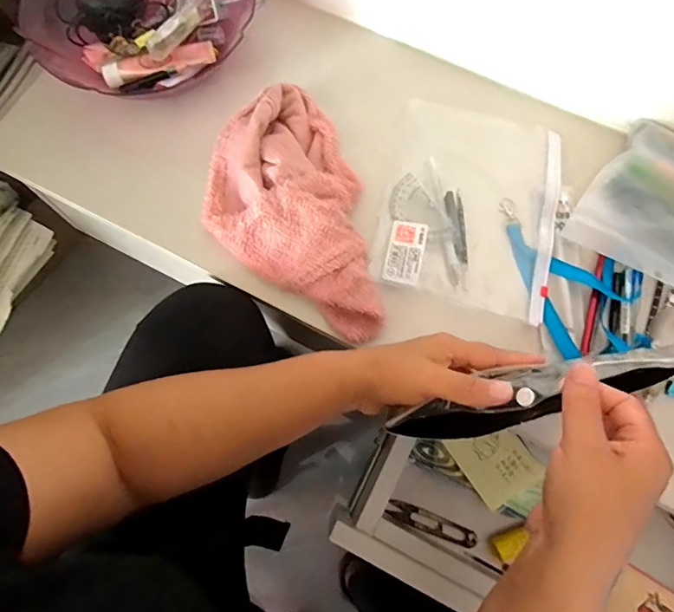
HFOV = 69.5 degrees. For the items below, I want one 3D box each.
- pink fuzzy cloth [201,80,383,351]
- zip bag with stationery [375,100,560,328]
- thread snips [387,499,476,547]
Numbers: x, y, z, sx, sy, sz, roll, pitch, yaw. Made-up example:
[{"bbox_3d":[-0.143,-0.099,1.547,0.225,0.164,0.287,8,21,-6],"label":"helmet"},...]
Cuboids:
[{"bbox_3d":[-0.049,-0.098,0.470,0.160,0.043,0.280,-7,73,-2],"label":"pink fuzzy cloth"},{"bbox_3d":[0.141,-0.115,0.509,0.165,0.026,0.240,14,67,6],"label":"zip bag with stationery"},{"bbox_3d":[0.104,0.241,0.539,0.100,0.010,0.021,19,74,6],"label":"thread snips"}]

